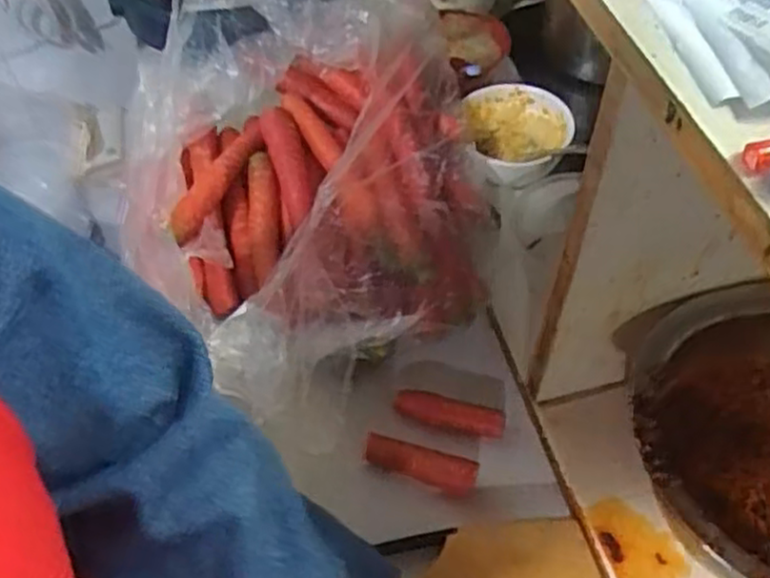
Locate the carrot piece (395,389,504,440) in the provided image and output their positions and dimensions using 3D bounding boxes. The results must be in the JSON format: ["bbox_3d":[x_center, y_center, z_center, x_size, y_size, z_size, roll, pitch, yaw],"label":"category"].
[{"bbox_3d":[0.050,0.097,0.578,0.086,0.019,0.017,13,55,11],"label":"carrot piece"}]

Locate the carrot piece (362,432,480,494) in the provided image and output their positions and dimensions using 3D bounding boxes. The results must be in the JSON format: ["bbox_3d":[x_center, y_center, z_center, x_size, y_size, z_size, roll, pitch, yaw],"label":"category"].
[{"bbox_3d":[0.027,0.129,0.552,0.083,0.020,0.026,17,56,14],"label":"carrot piece"}]

